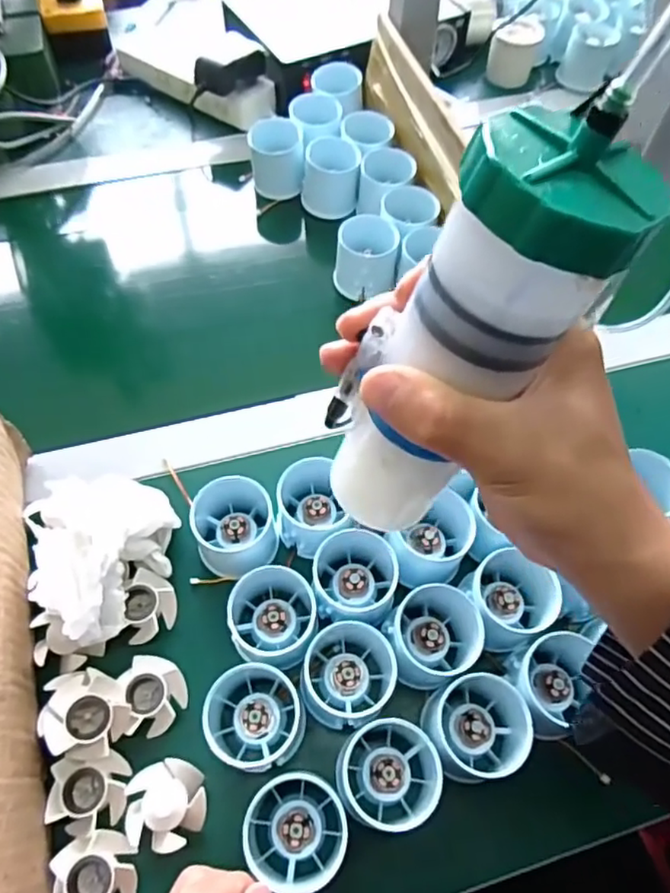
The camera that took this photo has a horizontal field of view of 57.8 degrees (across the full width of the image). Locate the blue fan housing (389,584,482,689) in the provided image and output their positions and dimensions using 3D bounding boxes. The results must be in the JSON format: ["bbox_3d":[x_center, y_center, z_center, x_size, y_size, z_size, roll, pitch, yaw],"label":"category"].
[{"bbox_3d":[0.060,0.115,0.377,0.050,0.051,0.057,-9,61,-7],"label":"blue fan housing"}]

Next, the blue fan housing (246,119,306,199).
[{"bbox_3d":[-0.057,-0.279,0.592,0.050,0.053,0.052,-4,61,-4],"label":"blue fan housing"}]

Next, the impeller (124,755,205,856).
[{"bbox_3d":[-0.094,0.199,0.336,0.043,0.017,0.043,1,60,-1],"label":"impeller"}]

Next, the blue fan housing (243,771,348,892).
[{"bbox_3d":[-0.021,0.203,0.322,0.056,0.052,0.051,1,60,-1],"label":"blue fan housing"}]

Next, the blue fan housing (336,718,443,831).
[{"bbox_3d":[0.031,0.180,0.339,0.053,0.047,0.058,1,60,-1],"label":"blue fan housing"}]

